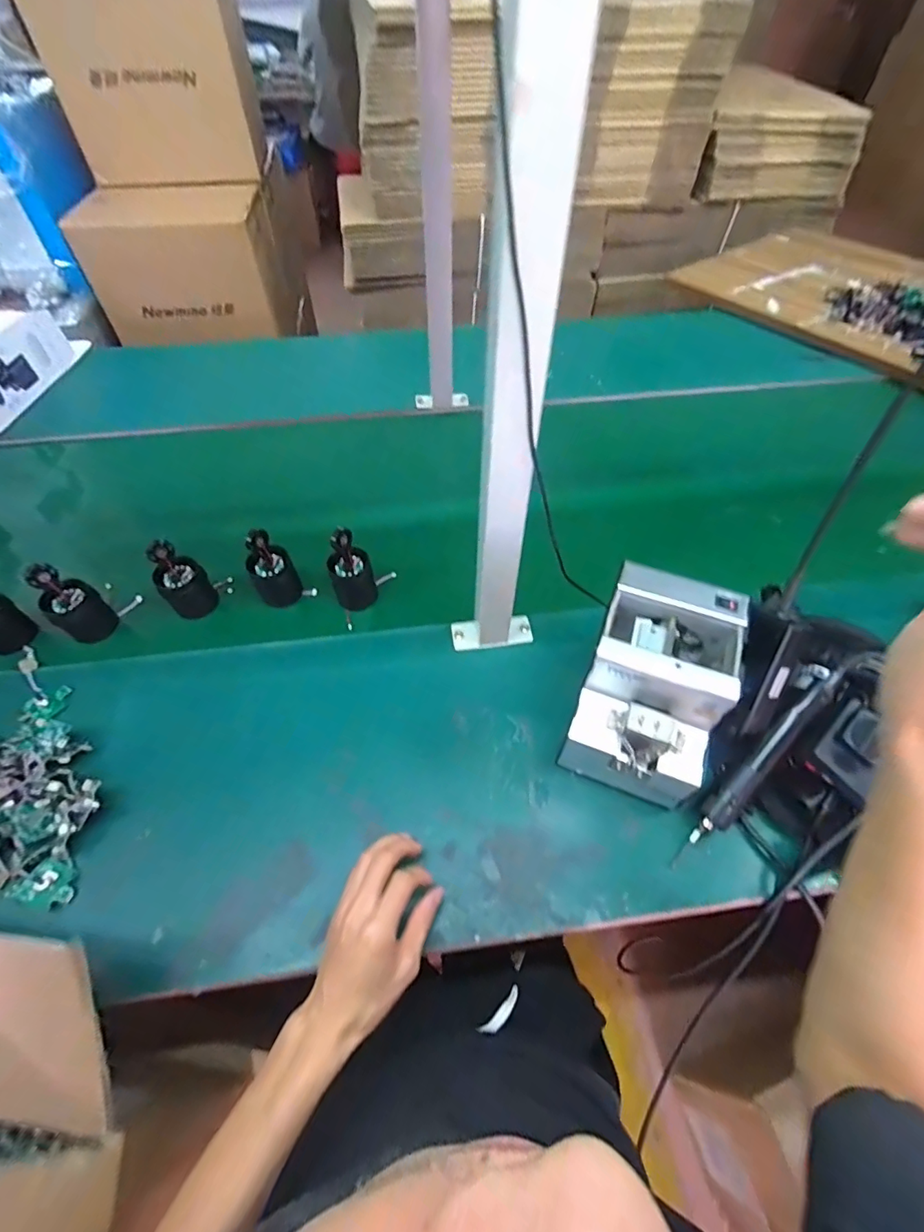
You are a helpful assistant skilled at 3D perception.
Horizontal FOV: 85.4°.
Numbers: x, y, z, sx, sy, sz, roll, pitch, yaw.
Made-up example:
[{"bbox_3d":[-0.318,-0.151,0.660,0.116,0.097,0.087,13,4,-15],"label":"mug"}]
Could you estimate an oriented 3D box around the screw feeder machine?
[{"bbox_3d":[0.189,0.067,0.502,0.123,0.128,0.180,19,57,13],"label":"screw feeder machine"}]

